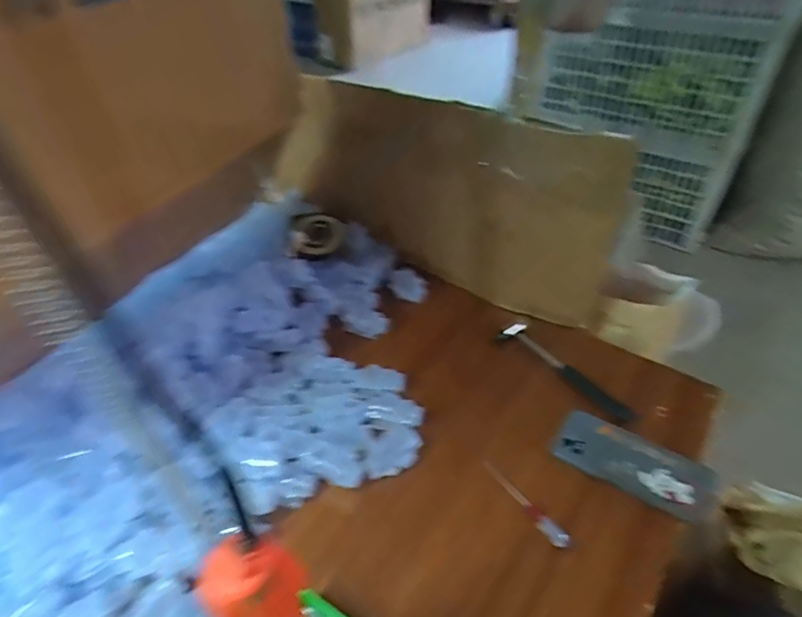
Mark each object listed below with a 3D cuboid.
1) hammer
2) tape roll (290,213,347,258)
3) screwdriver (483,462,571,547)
[{"bbox_3d":[0.217,0.077,0.672,0.059,0.017,0.211,-23,46,-22],"label":"hammer"},{"bbox_3d":[-0.141,-0.119,0.840,0.091,0.031,0.091,1,62,-3],"label":"tape roll"},{"bbox_3d":[0.133,0.206,0.533,0.018,0.010,0.115,-25,44,-25],"label":"screwdriver"}]

